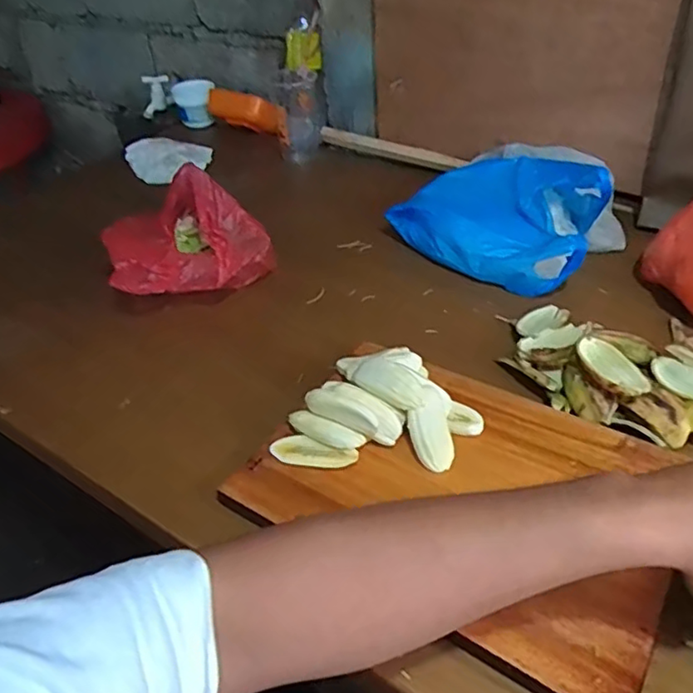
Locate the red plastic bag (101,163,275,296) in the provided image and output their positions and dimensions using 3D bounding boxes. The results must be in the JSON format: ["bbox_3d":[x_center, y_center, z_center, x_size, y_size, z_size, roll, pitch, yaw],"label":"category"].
[{"bbox_3d":[-0.212,-0.150,0.820,0.207,0.112,0.152,-9,40,-4],"label":"red plastic bag"}]

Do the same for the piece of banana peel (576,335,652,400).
[{"bbox_3d":[0.259,0.021,0.614,0.046,0.021,0.088,-15,41,-11],"label":"piece of banana peel"}]

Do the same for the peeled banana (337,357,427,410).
[{"bbox_3d":[0.032,0.032,0.611,0.034,0.036,0.113,-35,36,-30],"label":"peeled banana"}]

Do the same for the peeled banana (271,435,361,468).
[{"bbox_3d":[-0.030,0.099,0.576,0.082,0.013,0.024,5,41,13],"label":"peeled banana"}]

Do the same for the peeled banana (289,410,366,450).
[{"bbox_3d":[-0.021,0.080,0.583,0.073,0.016,0.022,14,44,22],"label":"peeled banana"}]

